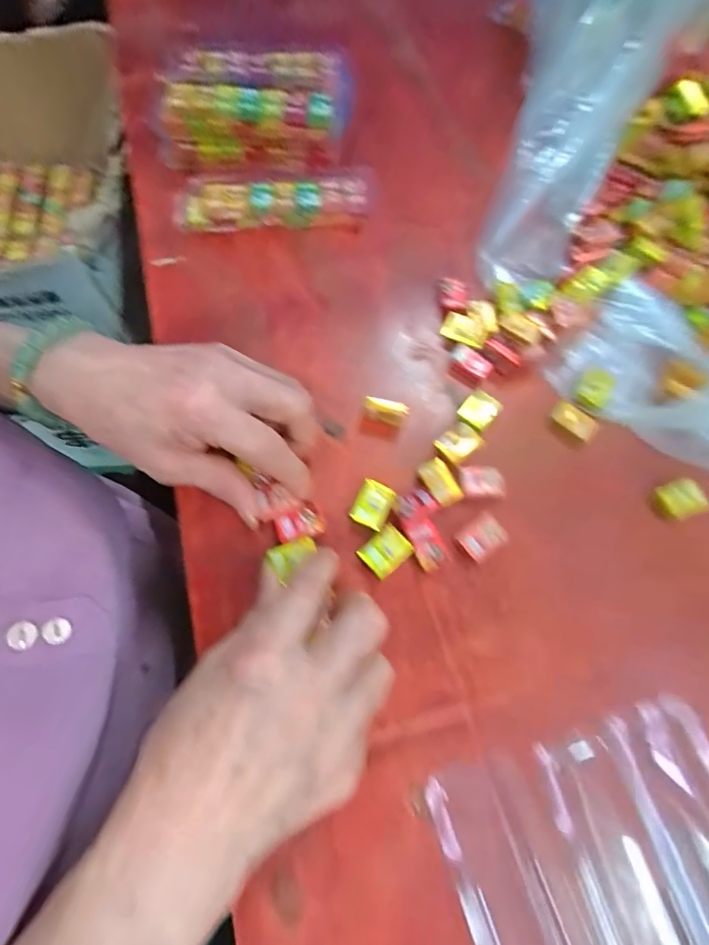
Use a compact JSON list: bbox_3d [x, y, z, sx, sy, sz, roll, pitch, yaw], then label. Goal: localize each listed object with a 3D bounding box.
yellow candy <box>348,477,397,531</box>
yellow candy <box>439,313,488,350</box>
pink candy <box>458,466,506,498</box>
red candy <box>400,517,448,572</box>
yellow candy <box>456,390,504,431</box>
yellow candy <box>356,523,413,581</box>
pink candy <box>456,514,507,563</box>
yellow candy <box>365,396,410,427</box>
[{"bbox_3d":[0.010,0.018,0.258,0.020,0.004,0.026,23,70,7],"label":"yellow candy"},{"bbox_3d":[0.074,-0.095,0.303,0.032,0.008,0.016,34,72,11],"label":"yellow candy"},{"bbox_3d":[0.075,0.005,0.262,0.026,0.005,0.019,1,69,-2],"label":"pink candy"},{"bbox_3d":[0.039,0.038,0.249,0.017,0.004,0.029,-23,71,-10],"label":"red candy"},{"bbox_3d":[0.079,-0.040,0.285,0.021,0.005,0.024,42,73,13],"label":"yellow candy"},{"bbox_3d":[0.017,0.043,0.247,0.026,0.004,0.021,-40,75,-15],"label":"yellow candy"},{"bbox_3d":[0.071,0.036,0.252,0.026,0.005,0.019,-35,74,-14],"label":"pink candy"},{"bbox_3d":[0.019,-0.038,0.281,0.027,0.011,0.012,19,69,6],"label":"yellow candy"}]

